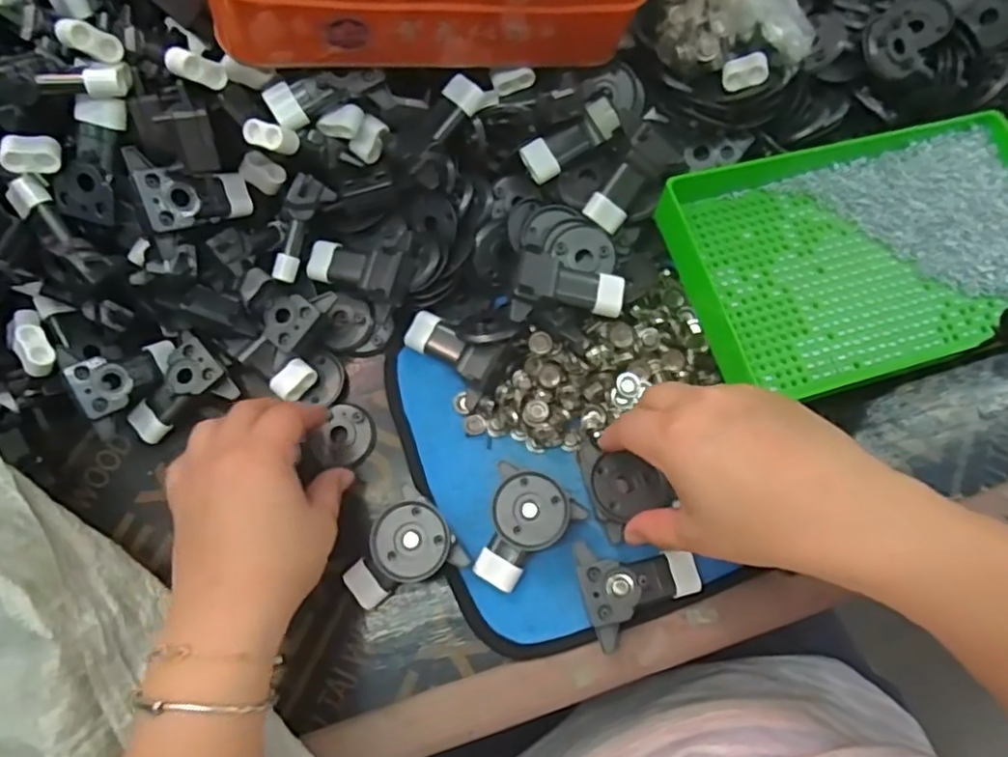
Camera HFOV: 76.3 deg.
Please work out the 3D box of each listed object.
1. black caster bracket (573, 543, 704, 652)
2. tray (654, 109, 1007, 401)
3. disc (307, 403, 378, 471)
[{"bbox_3d":[0.075,0.111,0.351,0.065,0.018,0.053,-16,73,-5],"label":"black caster bracket"},{"bbox_3d":[0.228,-0.083,0.387,0.241,0.033,0.146,-18,73,-5],"label":"tray"},{"bbox_3d":[-0.100,0.035,0.399,0.039,0.009,0.039,0,73,0],"label":"disc"}]

